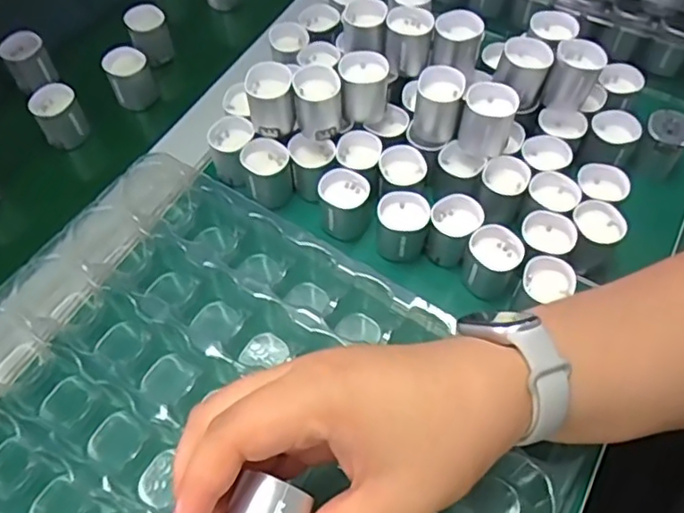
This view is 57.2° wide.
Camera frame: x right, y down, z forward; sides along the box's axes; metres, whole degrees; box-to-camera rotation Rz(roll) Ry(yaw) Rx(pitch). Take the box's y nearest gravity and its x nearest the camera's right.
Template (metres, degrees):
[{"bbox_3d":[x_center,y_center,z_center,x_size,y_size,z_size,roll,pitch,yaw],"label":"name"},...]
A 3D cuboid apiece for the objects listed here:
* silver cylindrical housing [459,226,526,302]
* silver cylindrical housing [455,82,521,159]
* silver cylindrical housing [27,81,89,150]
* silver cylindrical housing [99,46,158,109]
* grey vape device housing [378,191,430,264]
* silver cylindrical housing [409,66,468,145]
[{"bbox_3d":[0.088,0.004,0.367,0.031,0.033,0.030,18,59,11],"label":"silver cylindrical housing"},{"bbox_3d":[0.087,-0.083,0.379,0.030,0.034,0.029,0,57,0],"label":"silver cylindrical housing"},{"bbox_3d":[-0.202,-0.101,0.448,0.030,0.033,0.034,-32,63,-18],"label":"silver cylindrical housing"},{"bbox_3d":[-0.157,-0.132,0.466,0.031,0.038,0.024,-20,59,-12],"label":"silver cylindrical housing"},{"bbox_3d":[0.036,-0.018,0.381,0.031,0.034,0.029,0,57,0],"label":"grey vape device housing"},{"bbox_3d":[0.059,-0.094,0.389,0.028,0.039,0.032,10,58,7],"label":"silver cylindrical housing"}]

